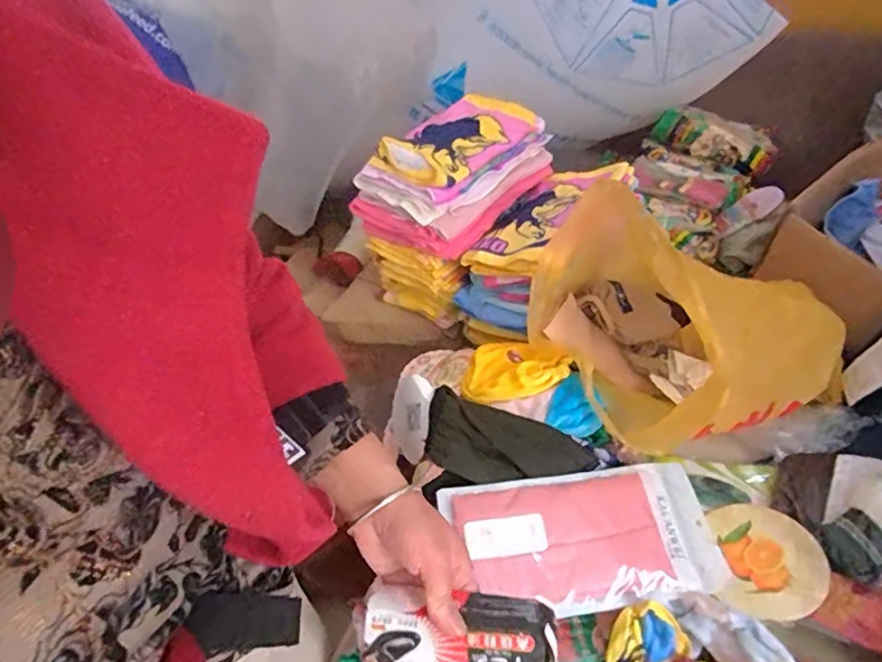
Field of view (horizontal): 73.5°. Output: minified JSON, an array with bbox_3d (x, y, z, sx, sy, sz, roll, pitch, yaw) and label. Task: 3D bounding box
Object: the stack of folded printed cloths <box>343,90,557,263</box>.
[{"bbox_3d":[0.032,-0.266,0.975,0.187,0.124,0.319,25,49,30],"label":"stack of folded printed cloths"}]

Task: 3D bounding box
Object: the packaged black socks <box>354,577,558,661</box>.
[{"bbox_3d":[0.010,0.215,0.420,0.138,0.025,0.054,1,41,3],"label":"packaged black socks"}]

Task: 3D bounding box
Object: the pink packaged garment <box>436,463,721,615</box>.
[{"bbox_3d":[0.157,0.226,0.659,0.283,0.031,0.145,-6,57,-5],"label":"pink packaged garment"}]

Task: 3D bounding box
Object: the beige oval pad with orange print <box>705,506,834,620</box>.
[{"bbox_3d":[0.373,0.263,0.689,0.128,0.032,0.135,-27,45,-23],"label":"beige oval pad with orange print"}]

